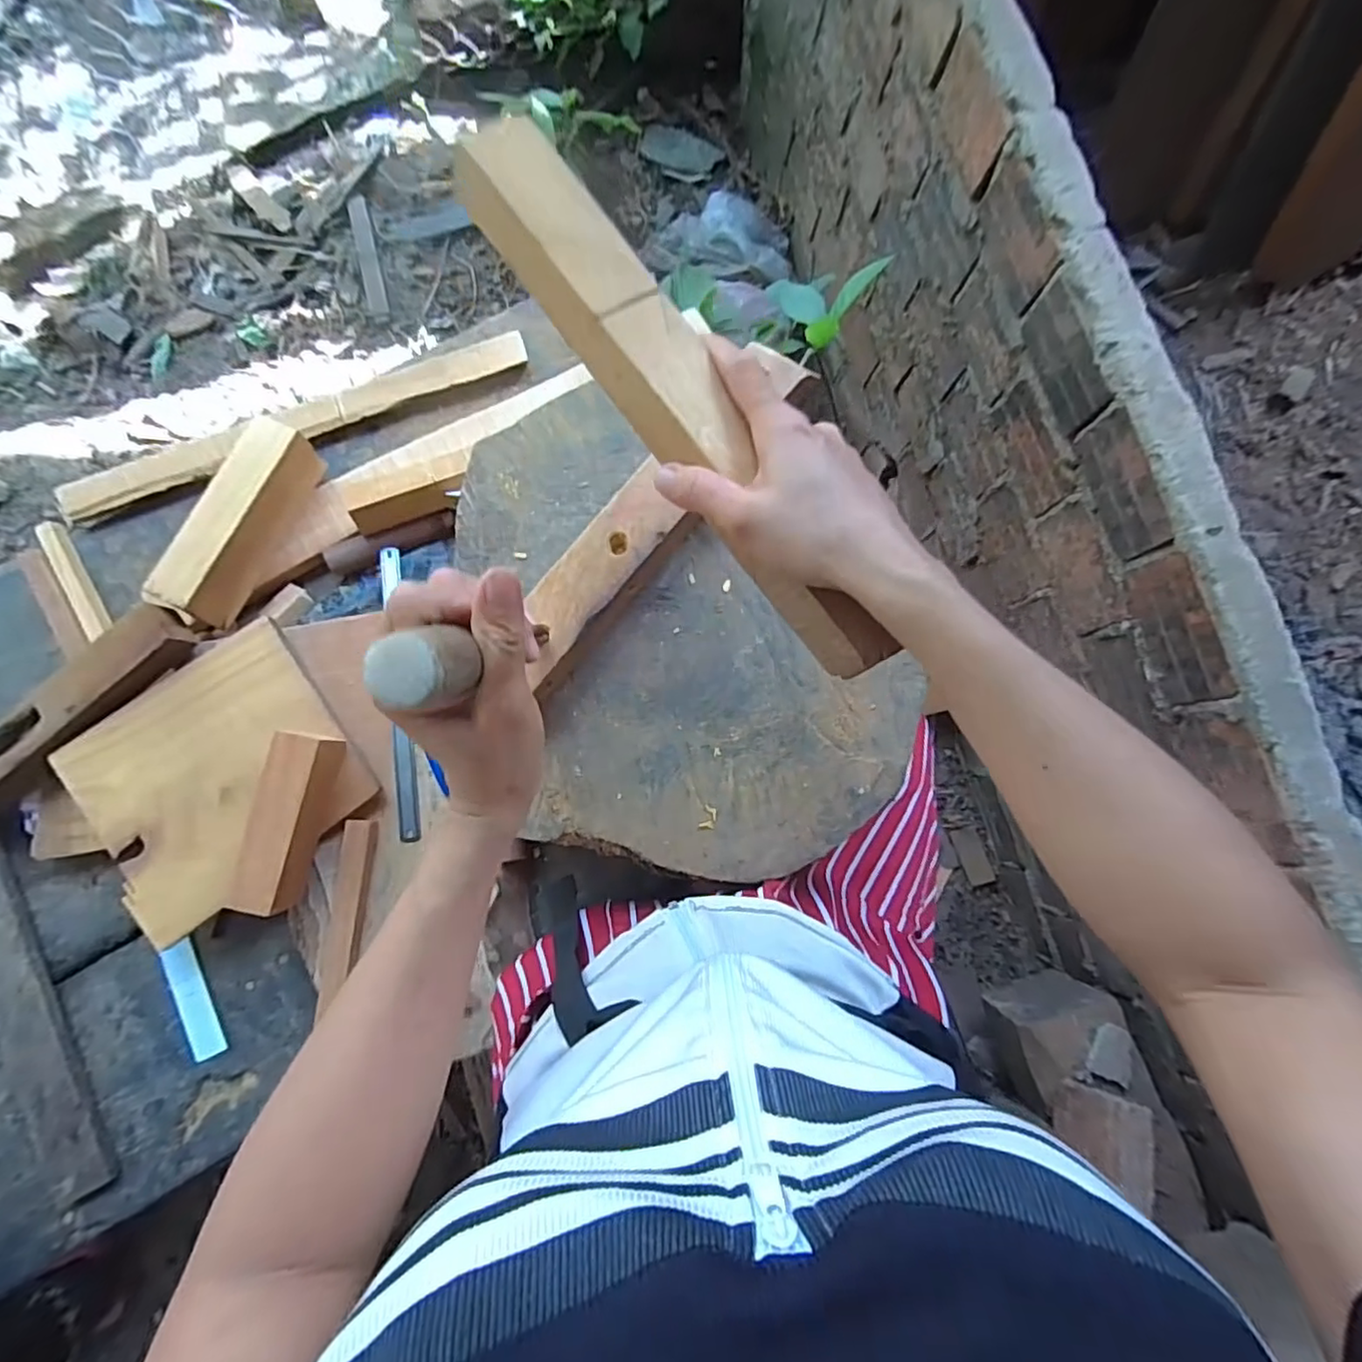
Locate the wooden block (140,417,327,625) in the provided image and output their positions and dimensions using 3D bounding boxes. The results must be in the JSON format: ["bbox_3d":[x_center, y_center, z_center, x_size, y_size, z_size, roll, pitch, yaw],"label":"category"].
[{"bbox_3d":[-0.448,-0.162,0.647,0.050,0.067,0.213,24,80,1],"label":"wooden block"}]

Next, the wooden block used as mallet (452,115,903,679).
[{"bbox_3d":[0.004,-0.141,0.326,0.050,0.028,0.323,-35,91,-6],"label":"wooden block used as mallet"}]

